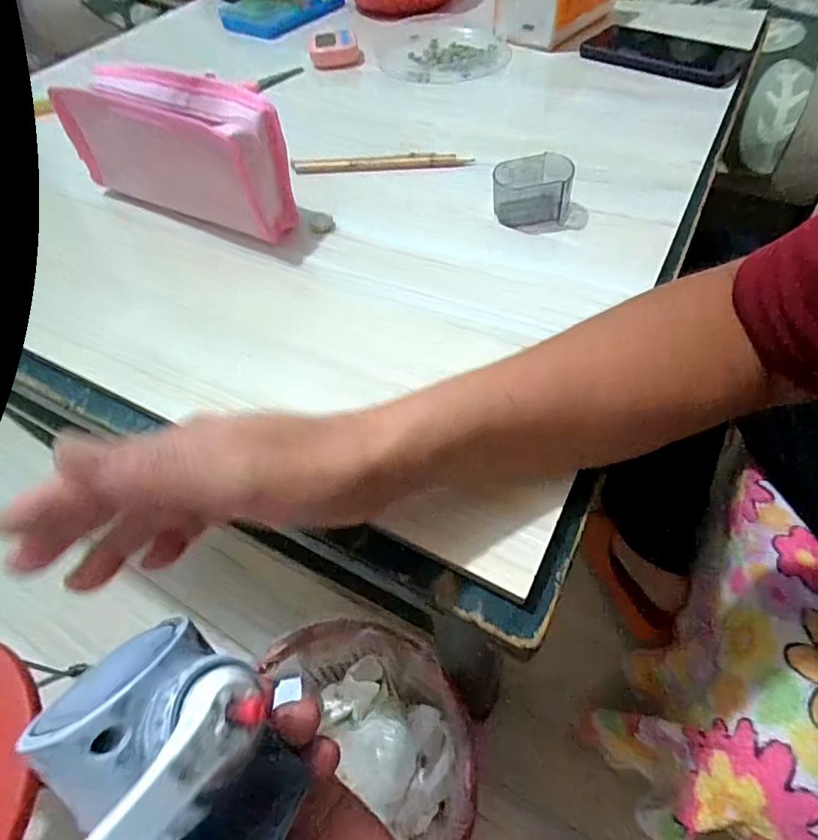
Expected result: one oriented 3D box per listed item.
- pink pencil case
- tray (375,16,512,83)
[{"bbox_3d":[-0.175,-0.211,0.393,0.193,0.080,0.068,21,58,19],"label":"pink pencil case"},{"bbox_3d":[0.038,-0.443,0.595,0.149,0.018,0.178,-5,54,1],"label":"tray"}]

